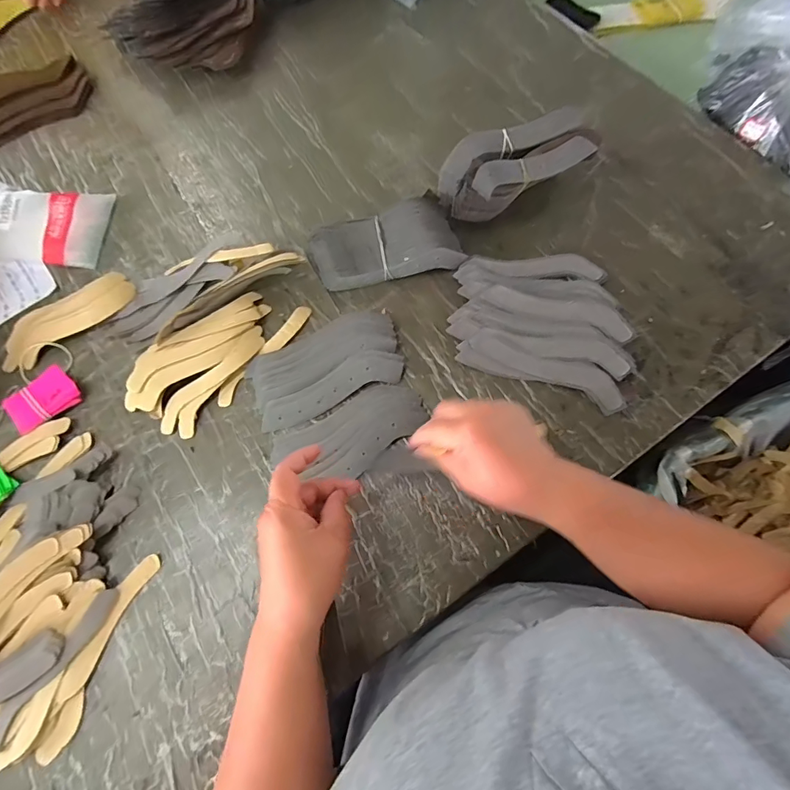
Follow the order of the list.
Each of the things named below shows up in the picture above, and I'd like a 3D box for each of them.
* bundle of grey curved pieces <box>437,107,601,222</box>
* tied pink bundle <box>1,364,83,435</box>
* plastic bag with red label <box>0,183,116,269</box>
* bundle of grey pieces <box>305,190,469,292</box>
[{"bbox_3d":[0.139,-0.264,0.514,0.163,0.087,0.088,-28,71,-8],"label":"bundle of grey curved pieces"},{"bbox_3d":[-0.393,0.005,0.482,0.069,0.017,0.050,-38,73,-11],"label":"tied pink bundle"},{"bbox_3d":[-0.466,-0.228,0.556,0.161,0.045,0.109,4,70,4],"label":"plastic bag with red label"},{"bbox_3d":[-0.012,-0.177,0.518,0.172,0.042,0.095,-16,70,-4],"label":"bundle of grey pieces"}]

